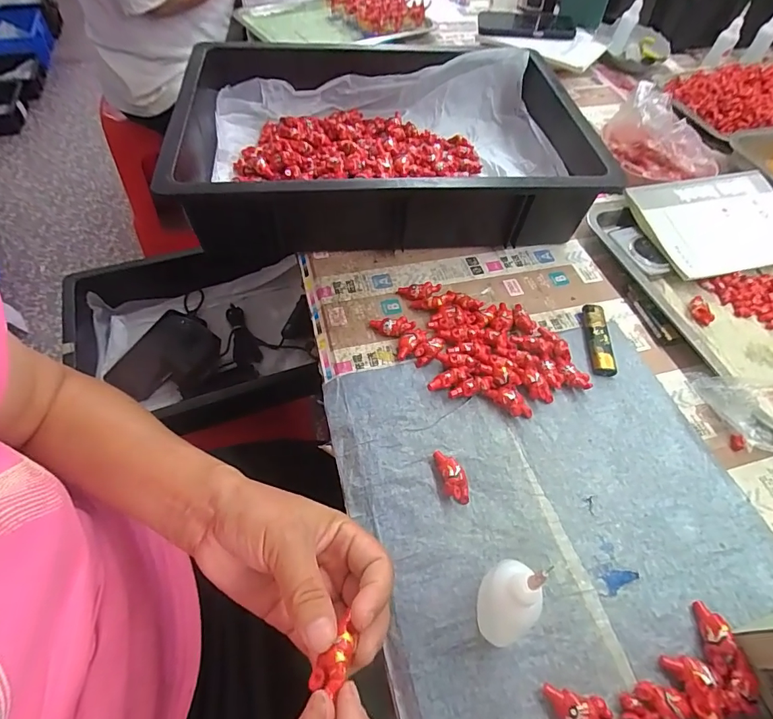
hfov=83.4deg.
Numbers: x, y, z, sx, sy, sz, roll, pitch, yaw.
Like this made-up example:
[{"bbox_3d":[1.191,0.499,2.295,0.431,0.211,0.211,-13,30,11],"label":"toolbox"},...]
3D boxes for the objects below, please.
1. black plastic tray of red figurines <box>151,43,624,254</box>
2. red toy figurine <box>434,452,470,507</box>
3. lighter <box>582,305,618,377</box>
[{"bbox_3d":[-0.010,-0.285,0.537,0.455,0.096,0.371,-4,56,-6],"label":"black plastic tray of red figurines"},{"bbox_3d":[0.051,0.090,0.334,0.020,0.014,0.041,-7,56,-8],"label":"red toy figurine"},{"bbox_3d":[0.205,-0.020,0.422,0.023,0.015,0.082,5,55,0],"label":"lighter"}]

